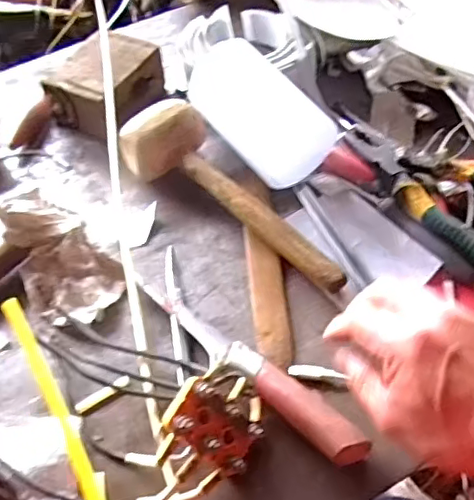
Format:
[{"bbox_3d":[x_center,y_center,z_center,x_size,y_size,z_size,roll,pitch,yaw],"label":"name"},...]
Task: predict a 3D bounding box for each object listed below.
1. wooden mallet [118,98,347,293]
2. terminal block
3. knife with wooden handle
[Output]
[{"bbox_3d":[-0.010,-0.049,0.518,0.076,0.058,0.253,-35,59,-22],"label":"wooden mallet"},{"bbox_3d":[-0.013,0.118,0.383,0.058,0.017,0.040,46,65,-18],"label":"terminal block"},{"bbox_3d":[0.000,0.085,0.432,0.219,0.027,0.029,34,61,25],"label":"knife with wooden handle"}]

